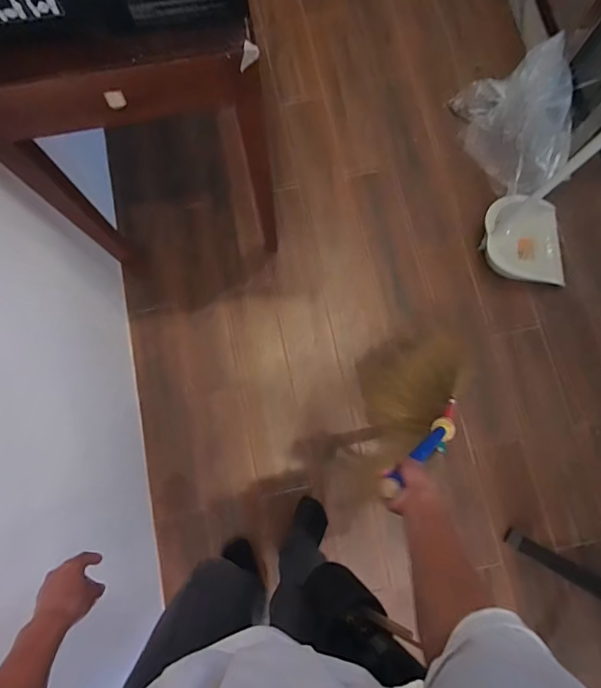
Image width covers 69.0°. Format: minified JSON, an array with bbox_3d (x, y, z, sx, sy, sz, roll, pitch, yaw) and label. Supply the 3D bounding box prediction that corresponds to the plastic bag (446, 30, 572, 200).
[{"bbox_3d":[0.602,-0.637,1.226,0.267,0.252,0.424,-17,78,-4],"label":"plastic bag"}]

